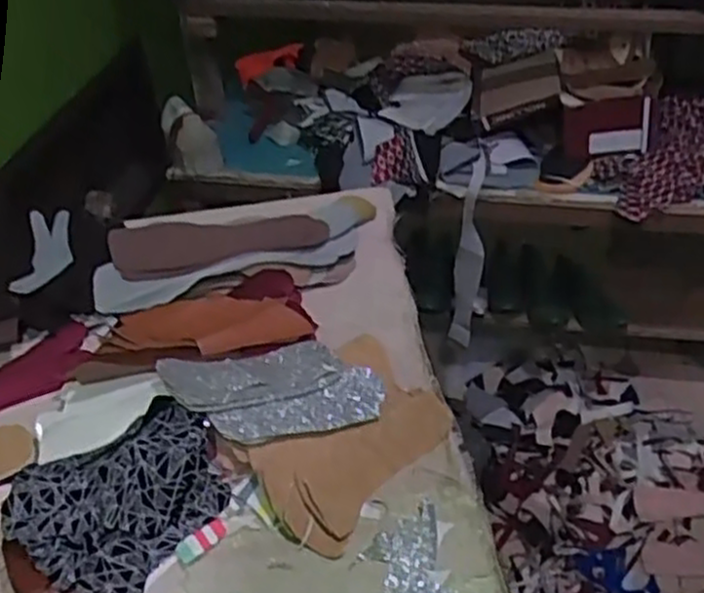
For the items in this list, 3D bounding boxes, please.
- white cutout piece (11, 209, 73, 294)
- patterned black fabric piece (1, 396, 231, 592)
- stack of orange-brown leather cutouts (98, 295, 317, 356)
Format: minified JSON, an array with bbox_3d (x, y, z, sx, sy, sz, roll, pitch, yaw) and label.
[{"bbox_3d":[-0.350,-0.057,0.900,0.061,0.014,0.149,-12,39,0],"label":"white cutout piece"},{"bbox_3d":[-0.206,0.170,0.682,0.152,0.062,0.172,20,46,24],"label":"patterned black fabric piece"},{"bbox_3d":[-0.156,0.027,0.839,0.213,0.024,0.080,-4,41,-2],"label":"stack of orange-brown leather cutouts"}]

